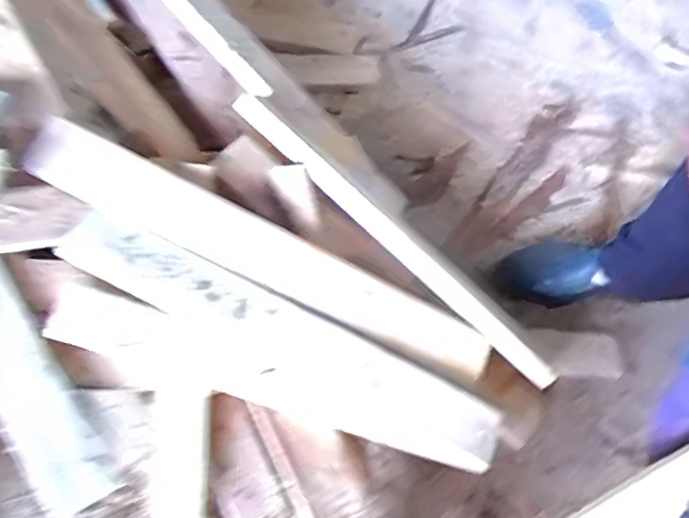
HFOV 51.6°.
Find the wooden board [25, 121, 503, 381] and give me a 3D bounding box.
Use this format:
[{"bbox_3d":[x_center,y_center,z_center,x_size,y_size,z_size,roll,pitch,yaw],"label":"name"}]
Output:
[{"bbox_3d":[-0.079,-0.005,0.764,0.526,0.028,0.069,27,57,-9],"label":"wooden board"}]

